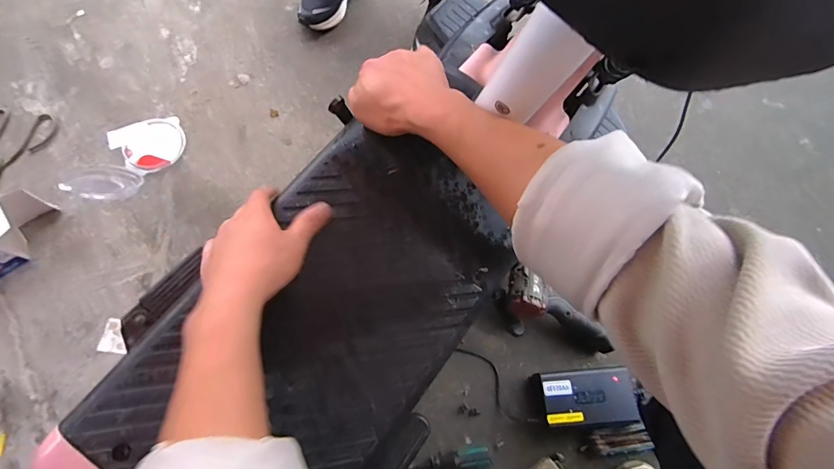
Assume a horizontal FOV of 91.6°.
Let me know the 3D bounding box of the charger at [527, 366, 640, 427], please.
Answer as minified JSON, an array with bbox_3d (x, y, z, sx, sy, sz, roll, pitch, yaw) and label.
[{"bbox_3d":[0.267,0.260,0.651,0.139,0.047,0.082,-4,69,-3],"label":"charger"}]

